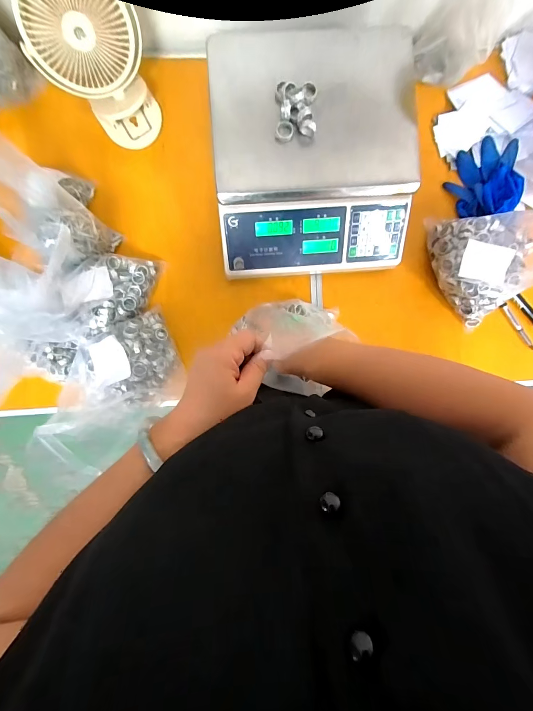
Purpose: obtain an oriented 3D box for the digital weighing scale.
[{"bbox_3d":[0.067,-0.293,0.481,0.286,0.122,0.311,-5,91,-3],"label":"digital weighing scale"}]

